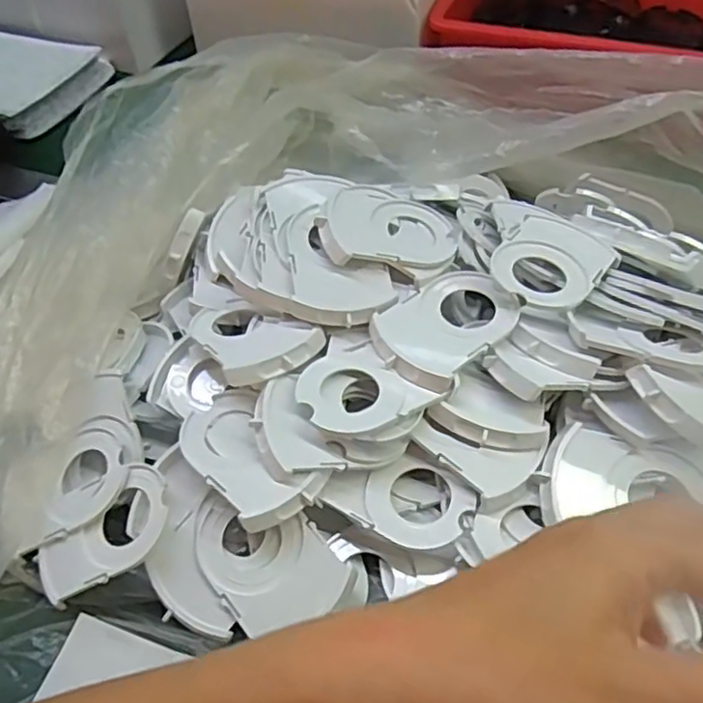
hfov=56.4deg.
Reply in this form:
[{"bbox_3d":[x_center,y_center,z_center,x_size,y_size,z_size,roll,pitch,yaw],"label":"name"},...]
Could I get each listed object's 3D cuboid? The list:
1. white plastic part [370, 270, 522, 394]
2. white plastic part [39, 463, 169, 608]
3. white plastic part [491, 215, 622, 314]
[{"bbox_3d":[0.051,-0.017,0.350,0.078,0.006,0.056,-37,58,-26],"label":"white plastic part"},{"bbox_3d":[-0.122,0.093,0.328,0.078,0.007,0.046,-47,53,-7],"label":"white plastic part"},{"bbox_3d":[0.110,-0.048,0.364,0.056,0.013,0.070,32,58,26],"label":"white plastic part"}]

